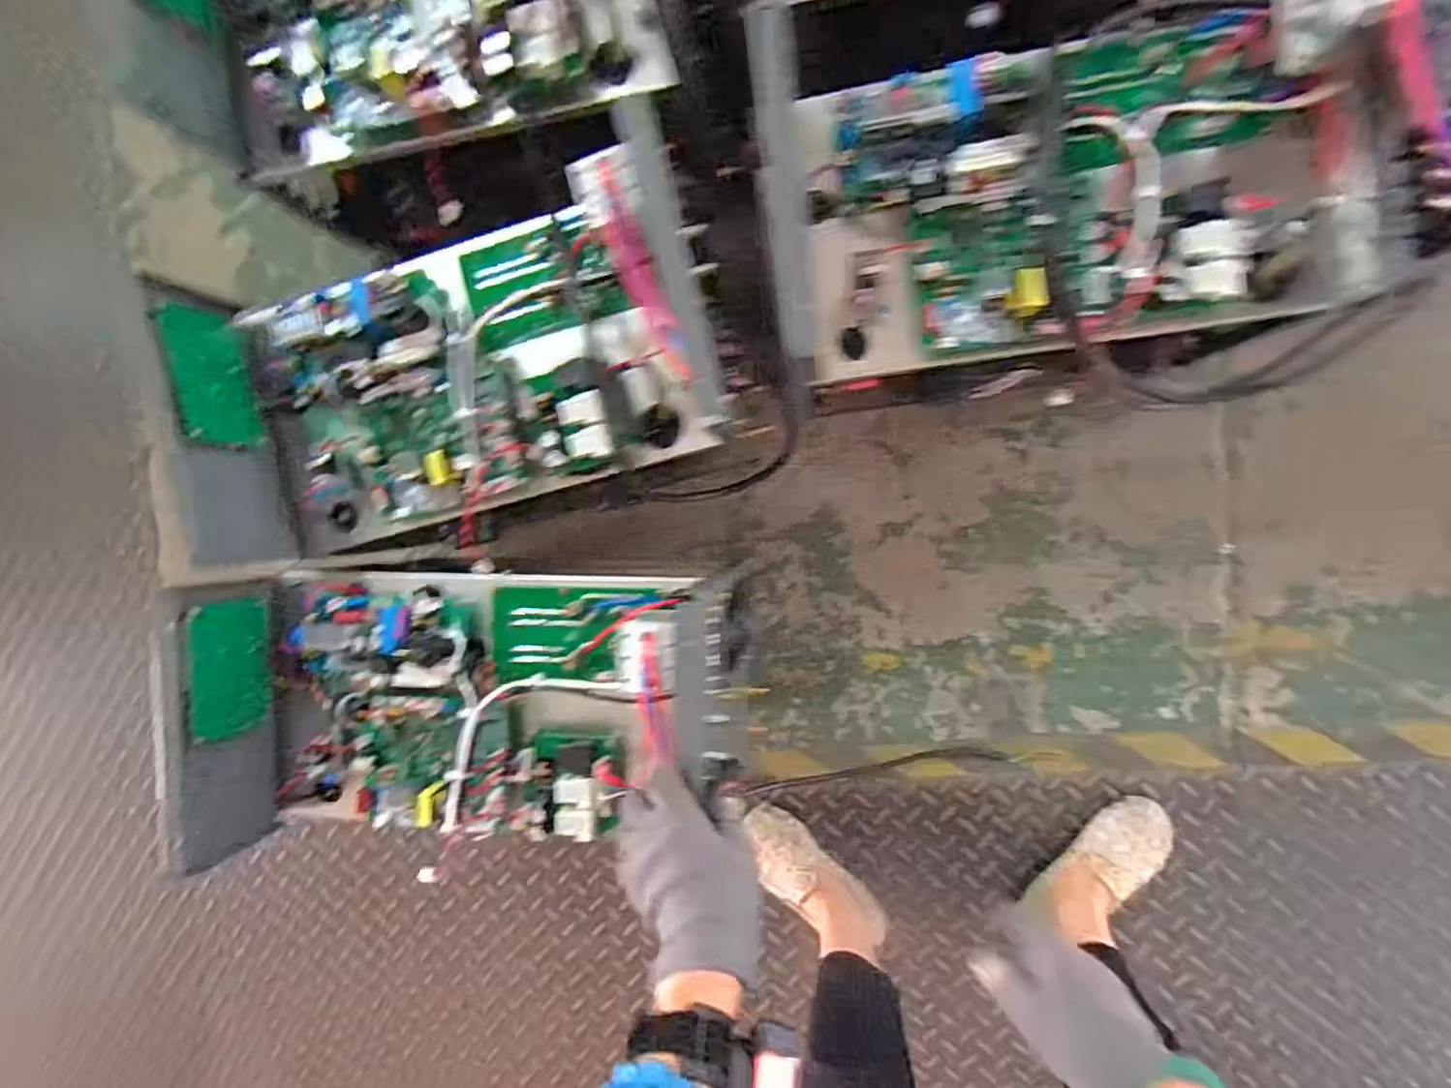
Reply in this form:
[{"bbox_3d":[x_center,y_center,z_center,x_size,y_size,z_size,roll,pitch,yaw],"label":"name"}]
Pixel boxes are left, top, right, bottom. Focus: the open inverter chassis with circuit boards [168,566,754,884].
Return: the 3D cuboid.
[{"bbox_3d":[-0.232,0.145,0.582,0.455,0.164,0.241,-5,93,11],"label":"open inverter chassis with circuit boards"}]

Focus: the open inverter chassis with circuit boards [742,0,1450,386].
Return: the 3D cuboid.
[{"bbox_3d":[0.268,-0.288,0.515,0.476,0.156,0.297,-6,93,7],"label":"open inverter chassis with circuit boards"}]

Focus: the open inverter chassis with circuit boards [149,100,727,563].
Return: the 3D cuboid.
[{"bbox_3d":[-0.241,-0.151,0.579,0.451,0.151,0.238,-13,92,7],"label":"open inverter chassis with circuit boards"}]

